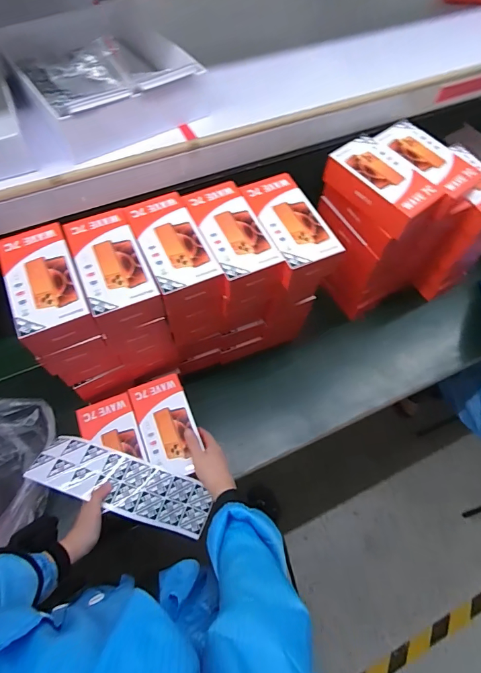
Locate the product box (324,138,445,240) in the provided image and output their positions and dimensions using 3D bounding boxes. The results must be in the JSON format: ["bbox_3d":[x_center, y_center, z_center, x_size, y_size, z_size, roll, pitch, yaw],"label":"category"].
[{"bbox_3d":[0.245,-0.261,0.693,0.105,0.068,0.187,-35,66,-20],"label":"product box"}]

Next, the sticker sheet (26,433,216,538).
[{"bbox_3d":[-0.191,0.239,0.642,0.286,0.035,0.081,20,60,2],"label":"sticker sheet"}]

